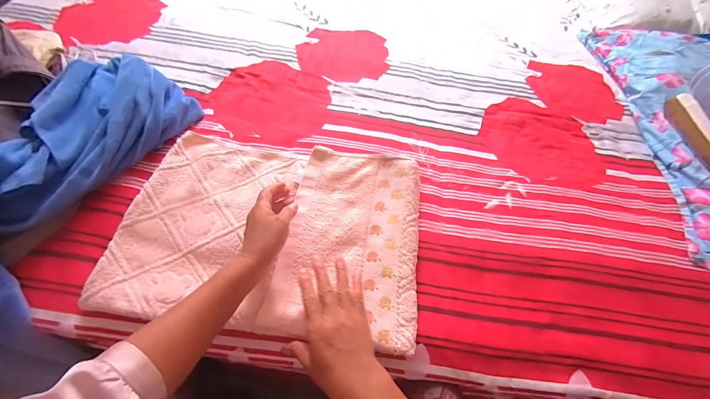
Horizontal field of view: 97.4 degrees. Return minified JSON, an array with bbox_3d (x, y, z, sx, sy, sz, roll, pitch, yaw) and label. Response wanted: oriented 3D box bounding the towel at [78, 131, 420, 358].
[{"bbox_3d":[-0.127,0.043,0.503,0.456,0.044,0.314,8,56,0],"label":"towel"}]

